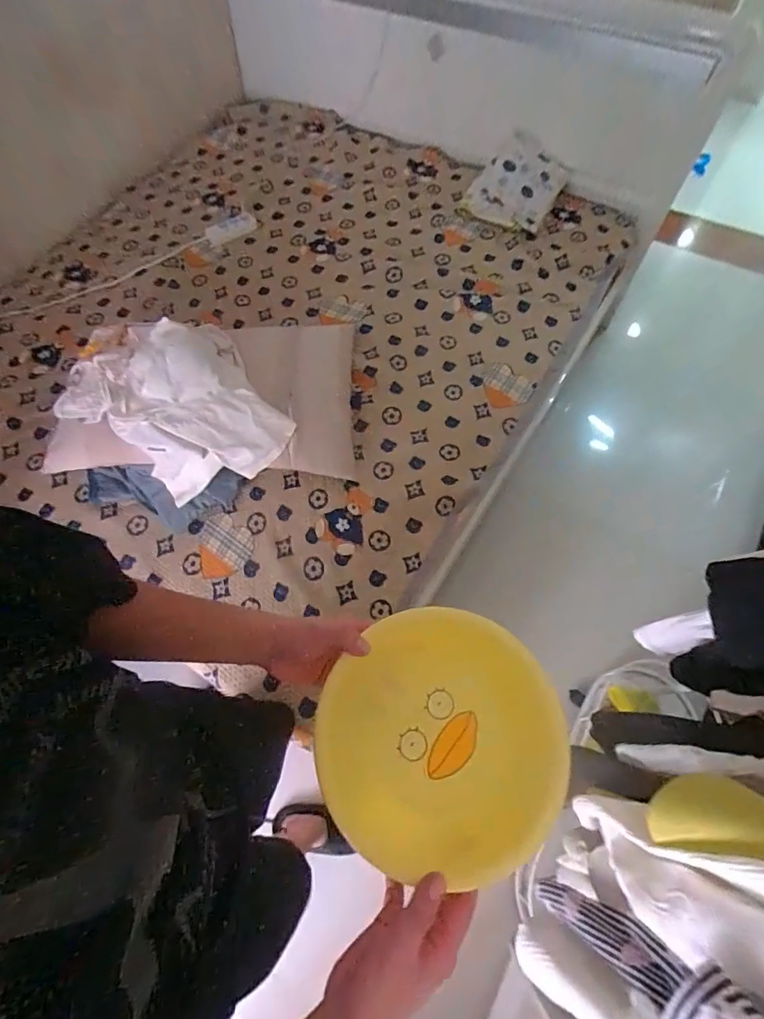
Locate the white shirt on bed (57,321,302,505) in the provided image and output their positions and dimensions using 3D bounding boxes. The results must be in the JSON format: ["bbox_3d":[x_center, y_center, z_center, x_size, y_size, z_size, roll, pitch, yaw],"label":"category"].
[{"bbox_3d":[-0.463,-0.224,1.096,0.402,0.232,0.334,-38,68,-17],"label":"white shirt on bed"}]

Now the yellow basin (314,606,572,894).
[{"bbox_3d":[0.056,0.232,0.468,0.240,0.077,0.237,0,67,-1],"label":"yellow basin"}]

